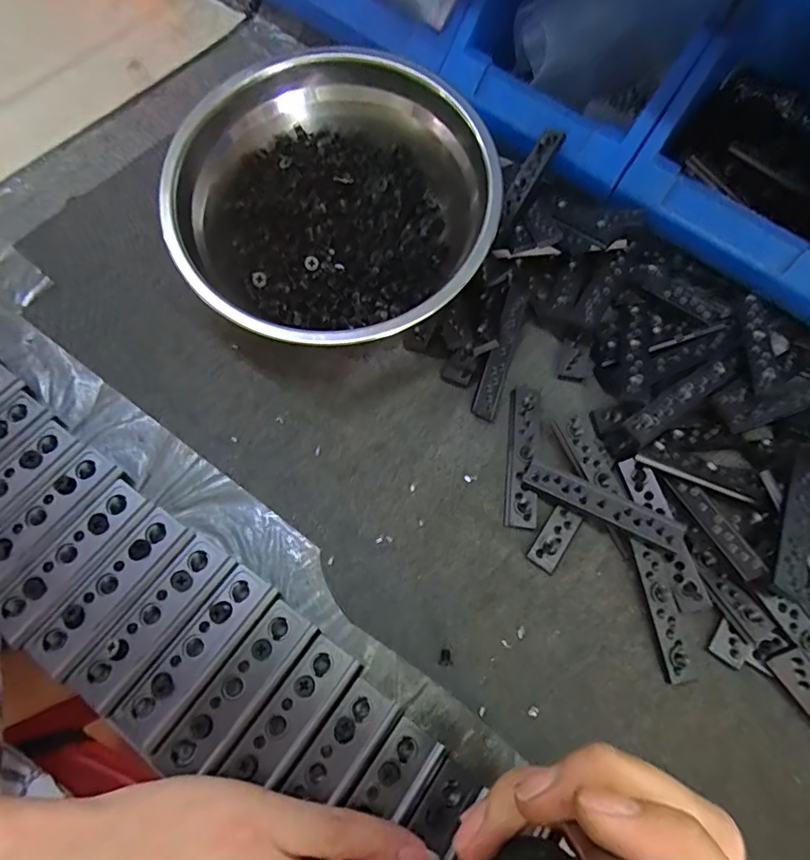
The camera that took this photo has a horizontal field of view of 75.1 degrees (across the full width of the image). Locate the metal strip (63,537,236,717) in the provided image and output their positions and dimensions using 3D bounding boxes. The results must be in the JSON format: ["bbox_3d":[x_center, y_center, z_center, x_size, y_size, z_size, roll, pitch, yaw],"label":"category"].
[{"bbox_3d":[-0.128,0.097,0.268,0.027,0.015,0.087,35,72,9],"label":"metal strip"}]

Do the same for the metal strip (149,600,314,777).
[{"bbox_3d":[-0.082,0.126,0.255,0.023,0.009,0.086,37,72,10],"label":"metal strip"}]

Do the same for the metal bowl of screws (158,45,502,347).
[{"bbox_3d":[-0.044,-0.135,0.329,0.184,0.053,0.191,1,70,-3],"label":"metal bowl of screws"}]

